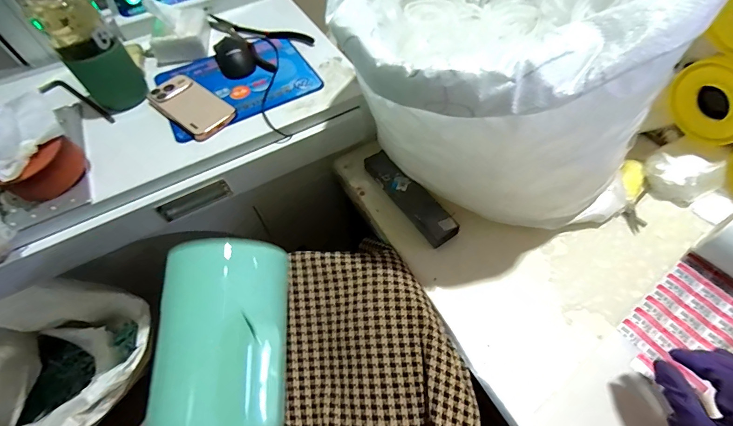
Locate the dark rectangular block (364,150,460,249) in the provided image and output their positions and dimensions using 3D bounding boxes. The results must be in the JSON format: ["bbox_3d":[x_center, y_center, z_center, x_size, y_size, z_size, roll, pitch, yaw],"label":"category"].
[{"bbox_3d":[0.068,-0.031,0.583,0.052,0.025,0.199,-31,60,-16],"label":"dark rectangular block"}]

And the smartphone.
[{"bbox_3d":[-0.292,-0.178,0.573,0.160,0.016,0.077,34,74,24],"label":"smartphone"}]

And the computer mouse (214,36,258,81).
[{"bbox_3d":[-0.244,-0.291,0.642,0.067,0.034,0.103,-24,59,-11],"label":"computer mouse"}]

